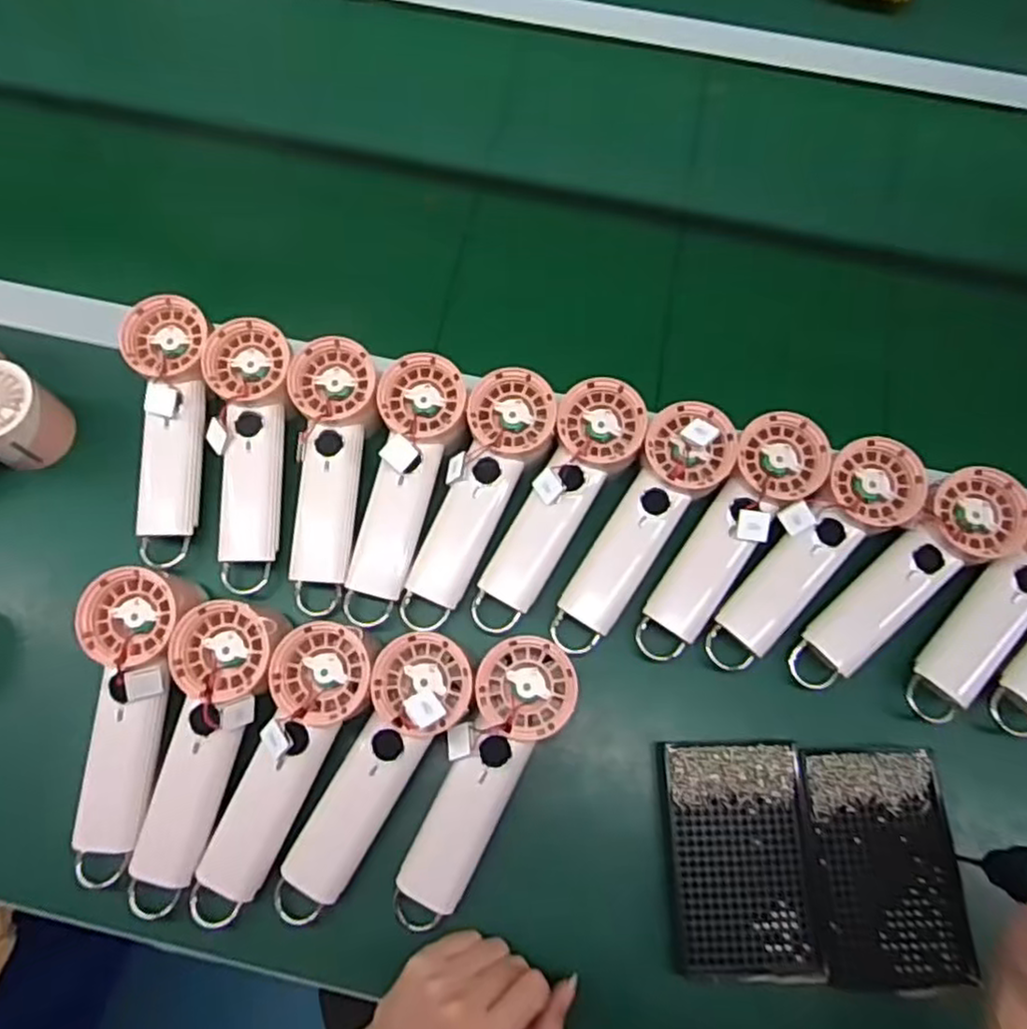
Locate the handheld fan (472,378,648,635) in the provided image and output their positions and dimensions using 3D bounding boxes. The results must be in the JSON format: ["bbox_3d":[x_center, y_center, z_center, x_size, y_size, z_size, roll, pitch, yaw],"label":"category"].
[{"bbox_3d":[0.030,-0.007,0.503,0.059,0.027,0.191,30,87,9],"label":"handheld fan"}]

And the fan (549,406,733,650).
[{"bbox_3d":[0.089,0.010,0.503,0.057,0.028,0.192,33,88,10],"label":"fan"}]

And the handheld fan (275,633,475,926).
[{"bbox_3d":[-0.089,0.161,0.440,0.059,0.031,0.186,29,88,9],"label":"handheld fan"}]

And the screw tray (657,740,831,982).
[{"bbox_3d":[0.145,0.217,0.455,0.090,0.019,0.135,-1,71,-1],"label":"screw tray"}]

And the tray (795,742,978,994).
[{"bbox_3d":[0.236,0.221,0.452,0.089,0.016,0.136,0,71,0],"label":"tray"}]

